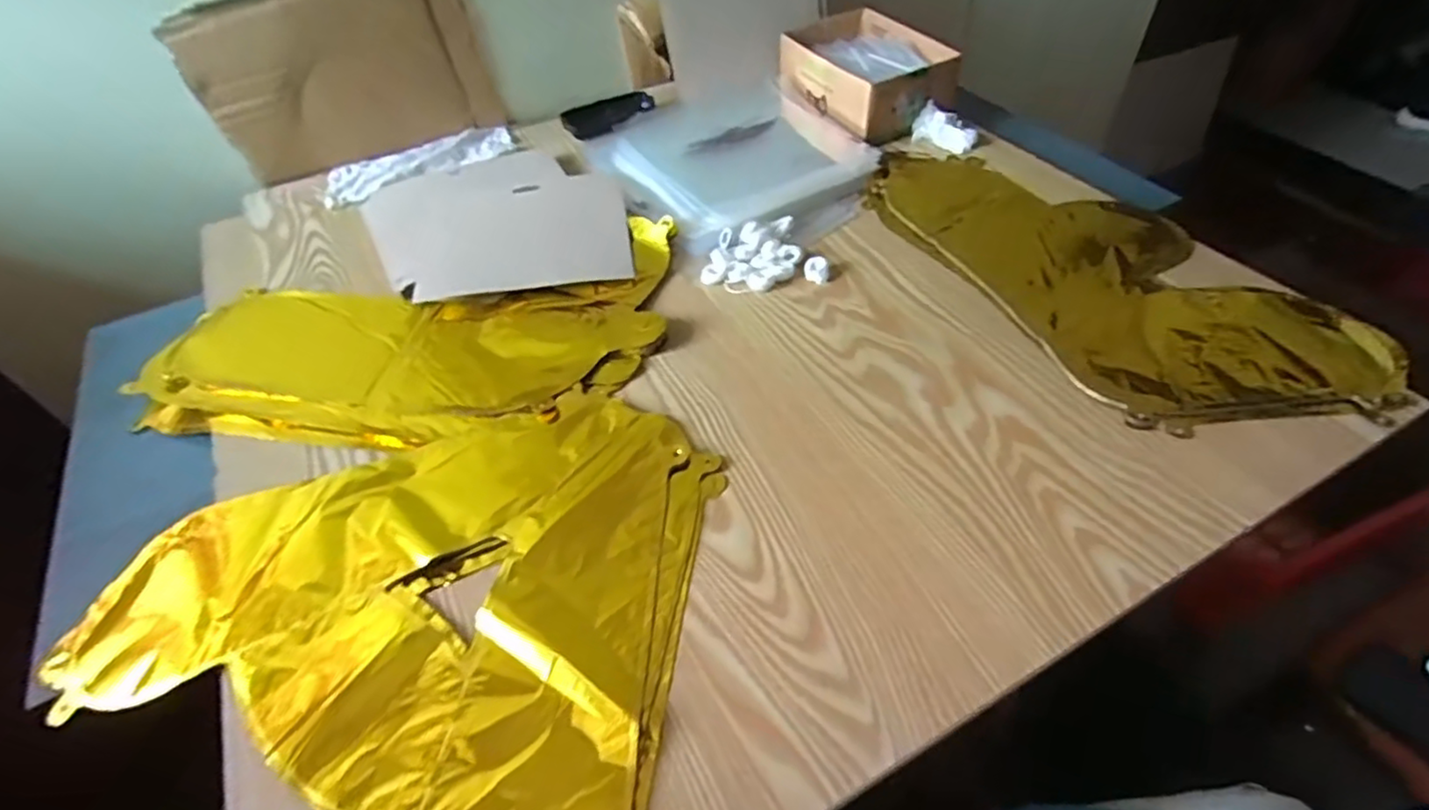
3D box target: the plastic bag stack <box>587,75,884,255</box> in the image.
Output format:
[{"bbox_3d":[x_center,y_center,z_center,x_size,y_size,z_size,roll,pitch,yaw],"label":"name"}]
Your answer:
[{"bbox_3d":[0.021,-0.266,0.714,0.243,0.028,0.272,-30,53,-21],"label":"plastic bag stack"}]

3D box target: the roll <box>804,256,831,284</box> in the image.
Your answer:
[{"bbox_3d":[0.089,-0.118,0.590,0.022,0.015,0.021,-2,48,2],"label":"roll"}]

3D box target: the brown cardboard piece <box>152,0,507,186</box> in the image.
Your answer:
[{"bbox_3d":[-0.394,-0.357,0.729,0.291,0.177,0.037,-21,50,-14],"label":"brown cardboard piece"}]

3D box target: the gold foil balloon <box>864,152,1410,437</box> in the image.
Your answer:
[{"bbox_3d":[0.324,-0.128,0.587,0.216,0.010,0.421,-20,50,-14],"label":"gold foil balloon"}]

